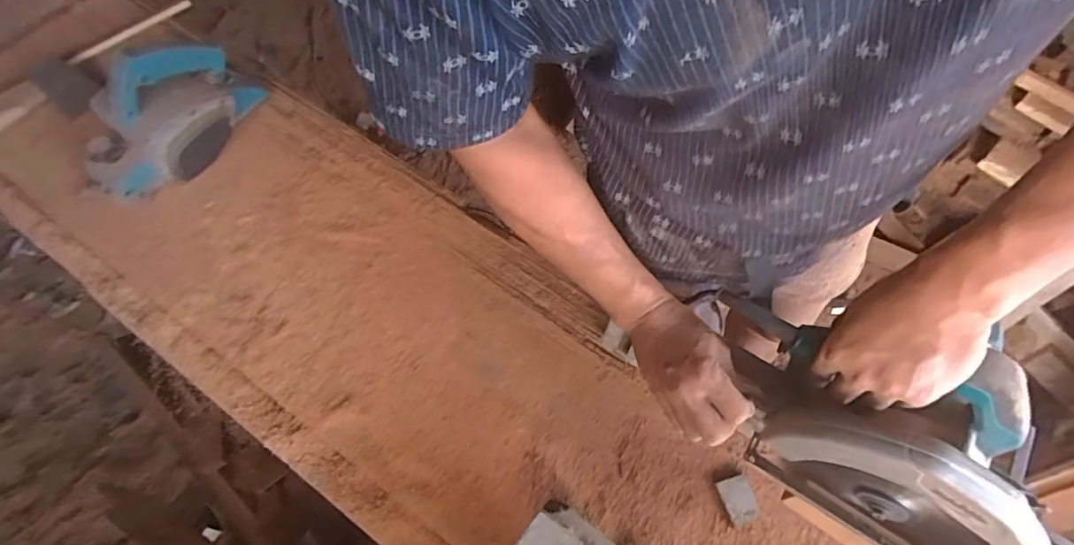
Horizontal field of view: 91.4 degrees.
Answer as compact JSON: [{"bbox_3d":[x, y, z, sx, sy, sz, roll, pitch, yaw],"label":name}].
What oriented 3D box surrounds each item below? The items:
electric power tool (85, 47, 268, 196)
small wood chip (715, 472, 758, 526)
[{"bbox_3d":[-0.527,-0.227,0.751,0.116,0.130,0.257,19,62,9],"label":"electric power tool"},{"bbox_3d":[0.230,0.260,0.604,0.037,0.014,0.049,-10,73,-18],"label":"small wood chip"}]

